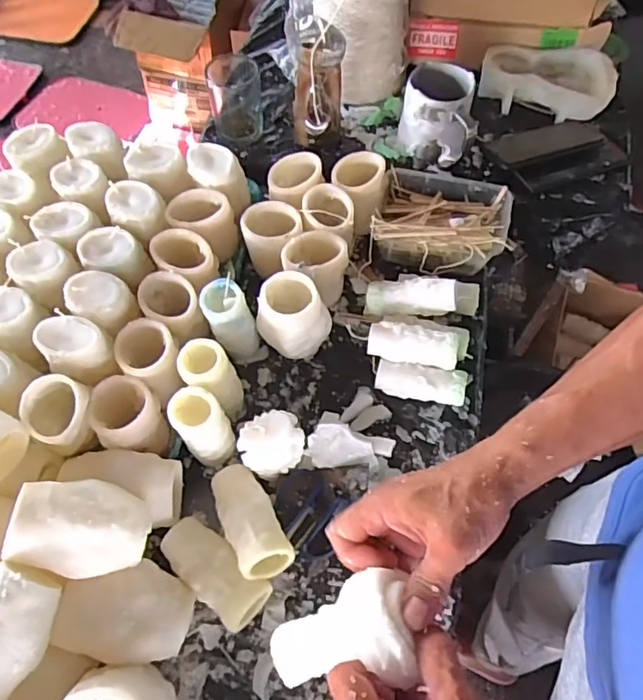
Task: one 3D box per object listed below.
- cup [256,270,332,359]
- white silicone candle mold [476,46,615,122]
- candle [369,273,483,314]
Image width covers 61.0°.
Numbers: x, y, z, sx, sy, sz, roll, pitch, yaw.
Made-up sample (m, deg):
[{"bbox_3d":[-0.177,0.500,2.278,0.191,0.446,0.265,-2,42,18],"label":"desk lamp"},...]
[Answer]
[{"bbox_3d":[-0.030,-0.035,0.634,0.075,0.096,0.060,29,66,15],"label":"cup"},{"bbox_3d":[0.323,-0.386,0.792,0.178,0.047,0.106,9,62,5],"label":"white silicone candle mold"},{"bbox_3d":[0.125,-0.065,0.657,0.136,0.047,0.046,-3,62,-1],"label":"candle"}]

